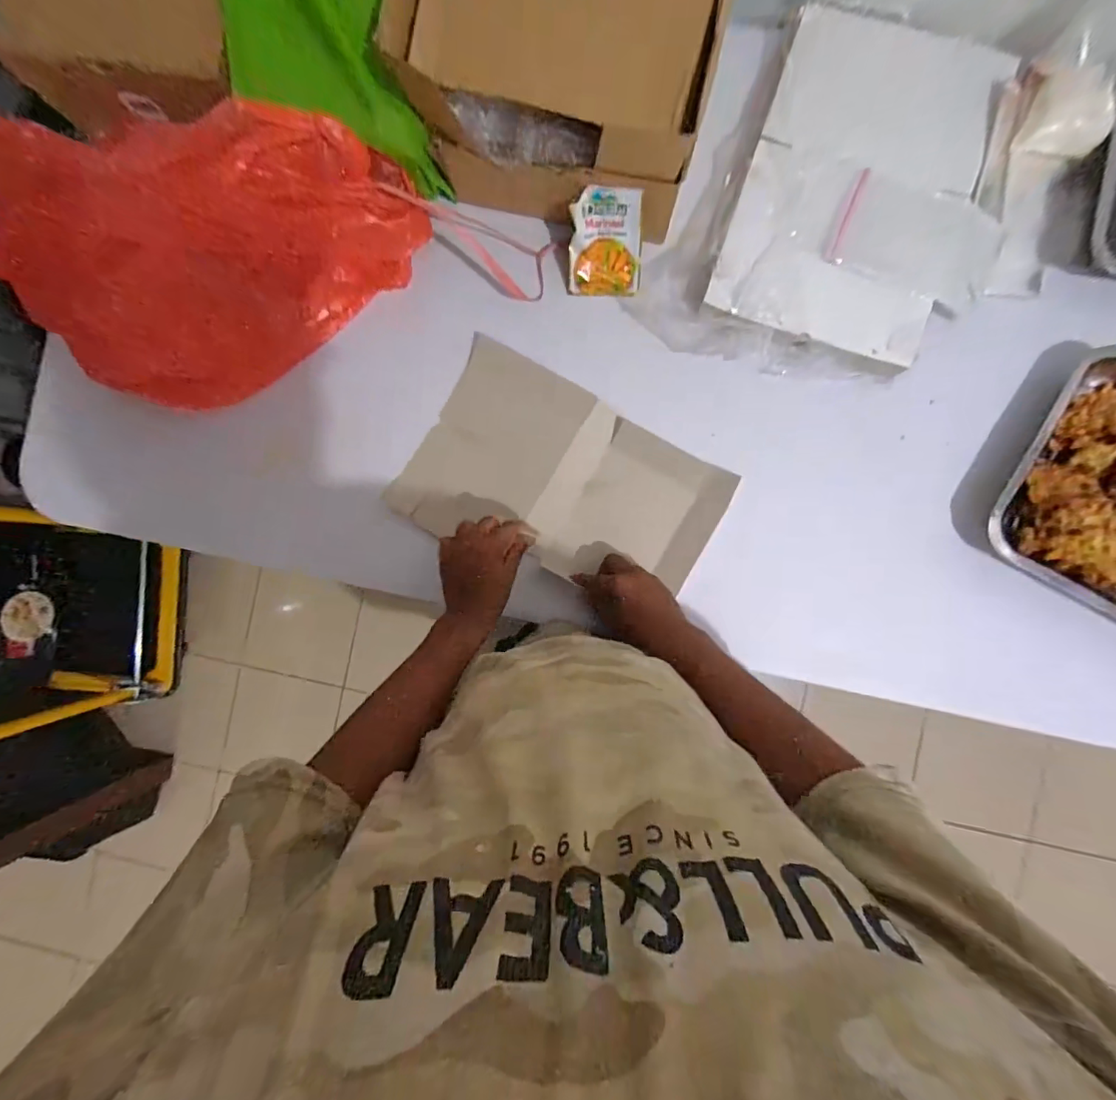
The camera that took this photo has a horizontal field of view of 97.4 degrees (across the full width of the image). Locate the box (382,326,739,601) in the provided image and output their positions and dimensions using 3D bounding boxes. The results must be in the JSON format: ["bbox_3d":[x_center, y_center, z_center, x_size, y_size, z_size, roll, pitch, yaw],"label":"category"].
[{"bbox_3d":[0.007,-0.071,0.577,0.345,0.043,0.218,29,96,6],"label":"box"}]

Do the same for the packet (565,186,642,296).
[{"bbox_3d":[0.053,-0.337,0.545,0.080,0.109,0.009,6,54,4],"label":"packet"}]

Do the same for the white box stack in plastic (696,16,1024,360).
[{"bbox_3d":[0.350,-0.391,0.543,0.281,0.043,0.342,19,90,5],"label":"white box stack in plastic"}]

